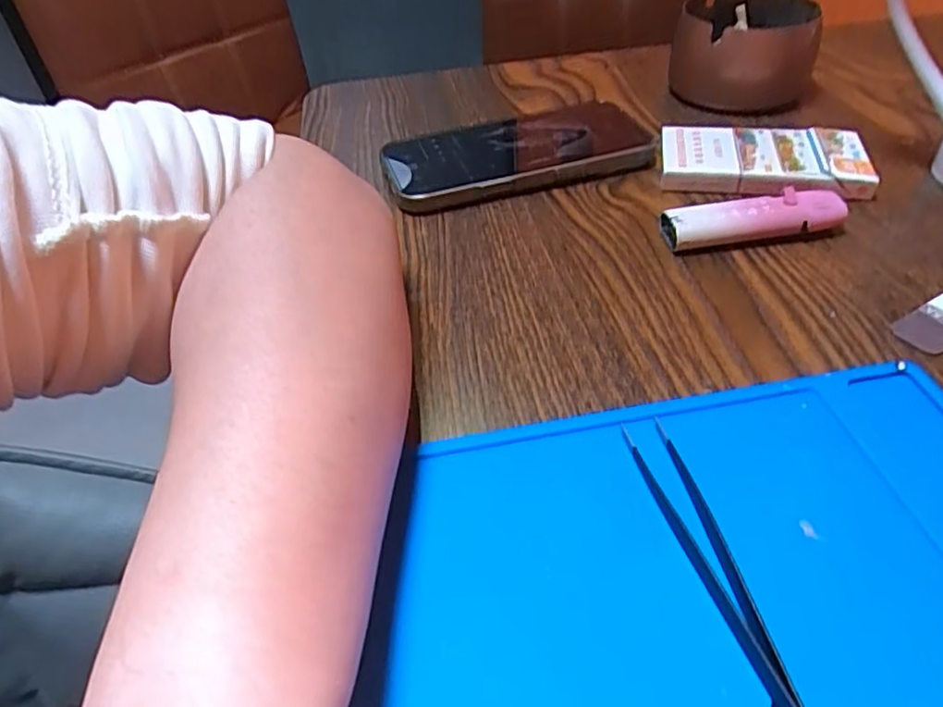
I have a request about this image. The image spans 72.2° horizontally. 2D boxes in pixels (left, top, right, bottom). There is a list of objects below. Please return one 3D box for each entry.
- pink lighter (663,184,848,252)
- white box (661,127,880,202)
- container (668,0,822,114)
[{"bbox_3d":[0.134,-0.063,0.309,0.082,0.018,0.021,-5,44,-1],"label":"pink lighter"},{"bbox_3d":[0.157,-0.103,0.350,0.104,0.016,0.056,7,45,11],"label":"white box"},{"bbox_3d":[0.177,-0.201,0.422,0.084,0.045,0.088,12,46,16],"label":"container"}]

